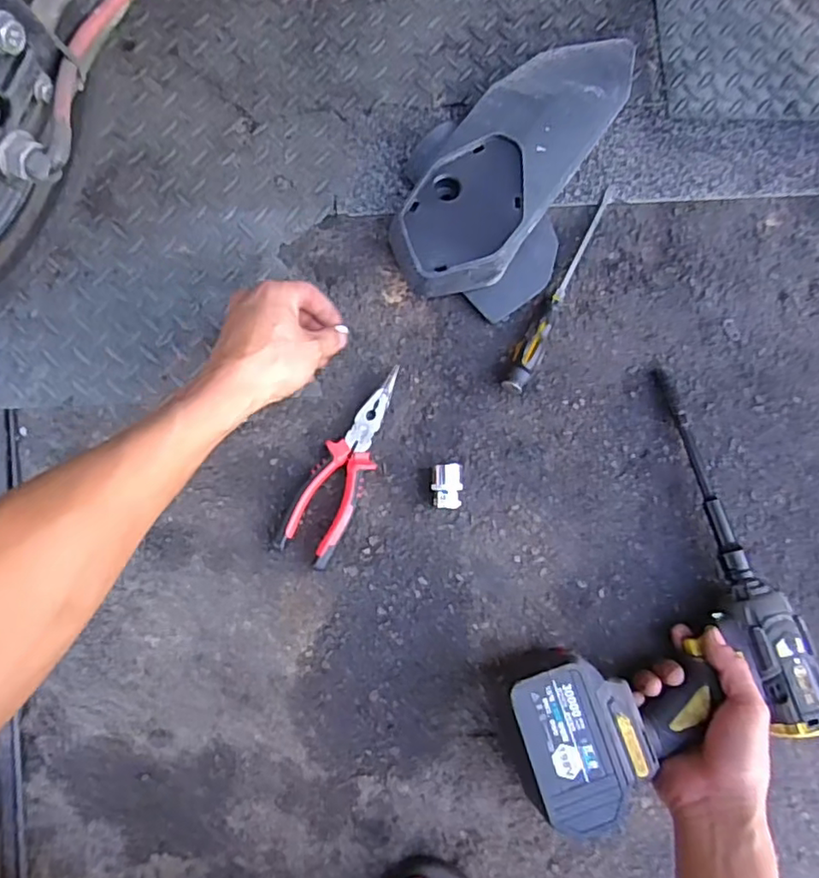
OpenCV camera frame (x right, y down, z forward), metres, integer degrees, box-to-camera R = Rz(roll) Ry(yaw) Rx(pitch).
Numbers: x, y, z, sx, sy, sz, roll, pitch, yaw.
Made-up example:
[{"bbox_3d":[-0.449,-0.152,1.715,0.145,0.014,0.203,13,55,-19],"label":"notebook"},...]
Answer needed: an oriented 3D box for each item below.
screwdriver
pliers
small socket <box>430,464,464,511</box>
[{"bbox_3d":[0.149,-0.149,0.574,0.025,0.027,0.237,28,81,3],"label":"screwdriver"},{"bbox_3d":[-0.056,0.023,0.553,0.051,0.029,0.187,27,80,3],"label":"pliers"},{"bbox_3d":[0.034,0.043,0.552,0.026,0.023,0.040,-3,80,-2],"label":"small socket"}]

